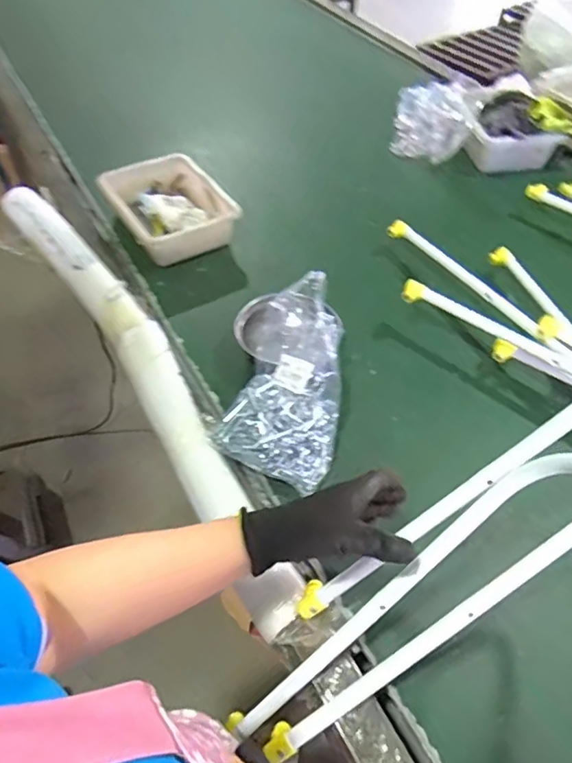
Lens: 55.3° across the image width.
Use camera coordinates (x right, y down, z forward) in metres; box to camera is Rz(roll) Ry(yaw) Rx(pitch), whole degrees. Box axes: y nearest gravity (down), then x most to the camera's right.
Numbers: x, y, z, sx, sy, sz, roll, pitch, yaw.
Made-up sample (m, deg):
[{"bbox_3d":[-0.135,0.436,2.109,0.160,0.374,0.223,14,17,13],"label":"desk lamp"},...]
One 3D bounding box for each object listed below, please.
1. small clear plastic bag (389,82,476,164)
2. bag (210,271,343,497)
[{"bbox_3d":[0.320,-0.570,1.188,0.165,0.128,0.151,13,52,8],"label":"small clear plastic bag"},{"bbox_3d":[-0.006,-0.011,0.710,0.158,0.152,0.260,7,51,4],"label":"bag"}]

